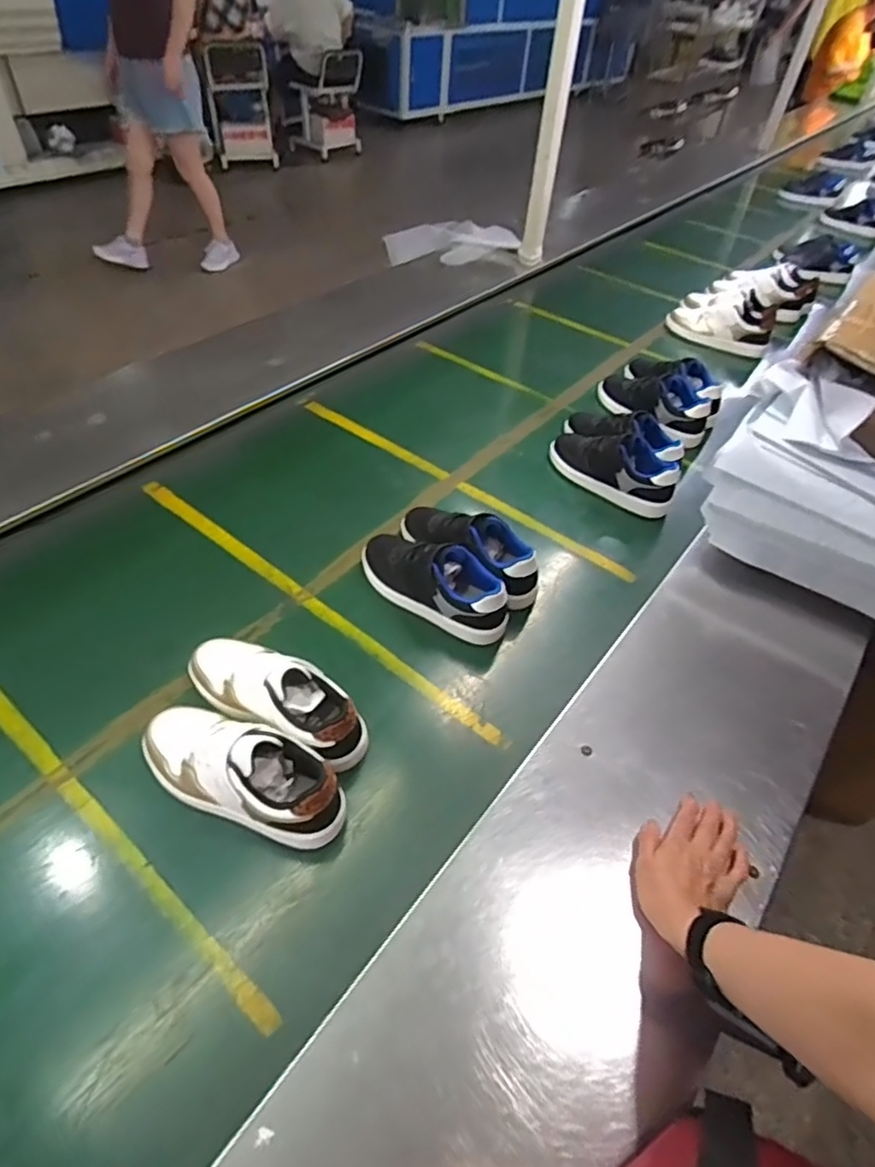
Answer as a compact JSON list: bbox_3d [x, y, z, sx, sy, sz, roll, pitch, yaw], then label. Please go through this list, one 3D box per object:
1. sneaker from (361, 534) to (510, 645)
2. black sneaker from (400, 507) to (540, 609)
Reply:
[{"bbox_3d":[-0.010,-0.008,0.851,0.239,0.097,0.093,35,53,26],"label":"sneaker"},{"bbox_3d":[0.035,-0.047,0.884,0.238,0.098,0.102,26,50,19],"label":"black sneaker"}]

